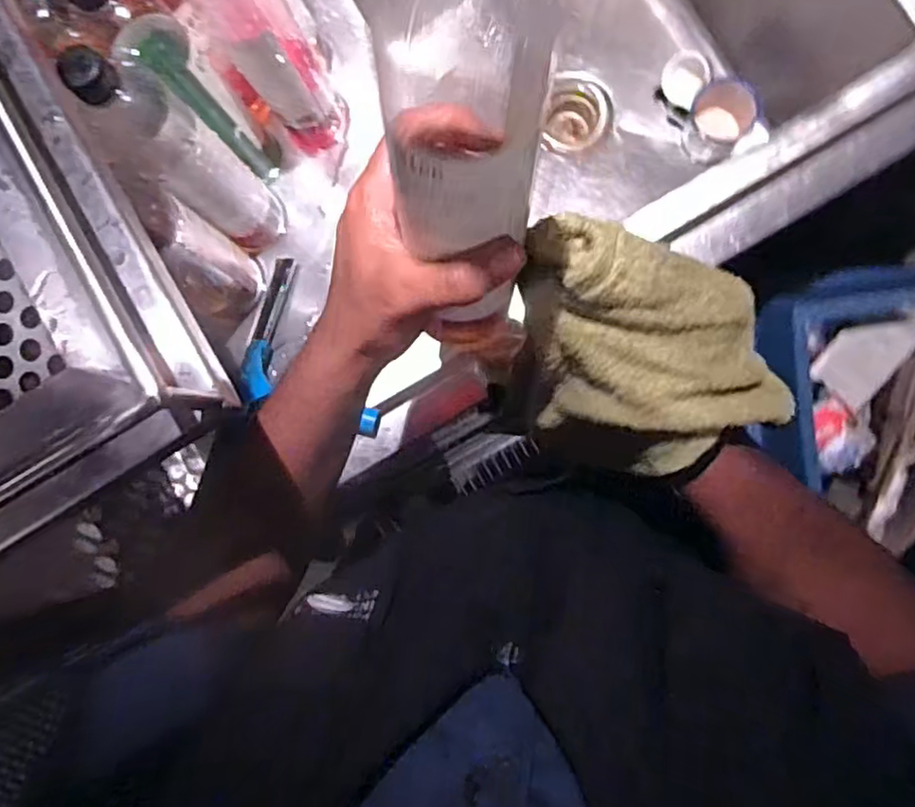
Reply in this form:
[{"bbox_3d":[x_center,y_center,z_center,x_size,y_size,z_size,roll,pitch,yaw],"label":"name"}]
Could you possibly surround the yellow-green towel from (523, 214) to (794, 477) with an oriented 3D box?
[{"bbox_3d":[0.104,-0.020,0.367,0.150,0.121,0.110,16,88,6],"label":"yellow-green towel"}]

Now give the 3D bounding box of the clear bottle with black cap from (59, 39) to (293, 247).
[{"bbox_3d":[-0.219,-0.198,0.544,0.054,0.267,0.061,43,91,6],"label":"clear bottle with black cap"}]

